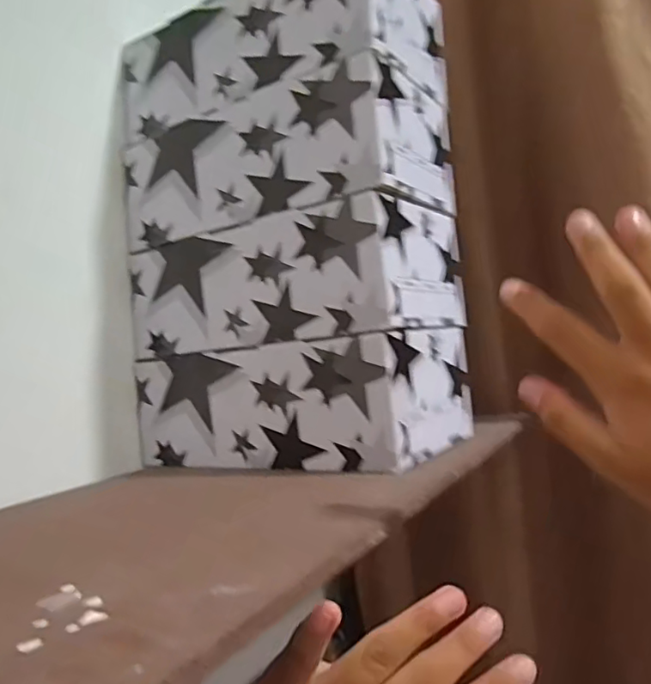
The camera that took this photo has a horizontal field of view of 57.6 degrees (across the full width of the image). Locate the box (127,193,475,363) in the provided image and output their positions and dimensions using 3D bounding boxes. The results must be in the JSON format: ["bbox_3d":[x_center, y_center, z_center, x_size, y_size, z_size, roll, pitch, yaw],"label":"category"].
[{"bbox_3d":[-0.031,-0.051,0.541,0.262,0.098,0.139,-4,2,35],"label":"box"}]

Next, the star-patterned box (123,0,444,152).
[{"bbox_3d":[-0.044,-0.249,0.545,0.262,0.099,0.146,-4,2,35],"label":"star-patterned box"}]

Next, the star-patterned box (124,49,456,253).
[{"bbox_3d":[-0.042,-0.151,0.540,0.272,0.094,0.136,-4,2,30],"label":"star-patterned box"}]

